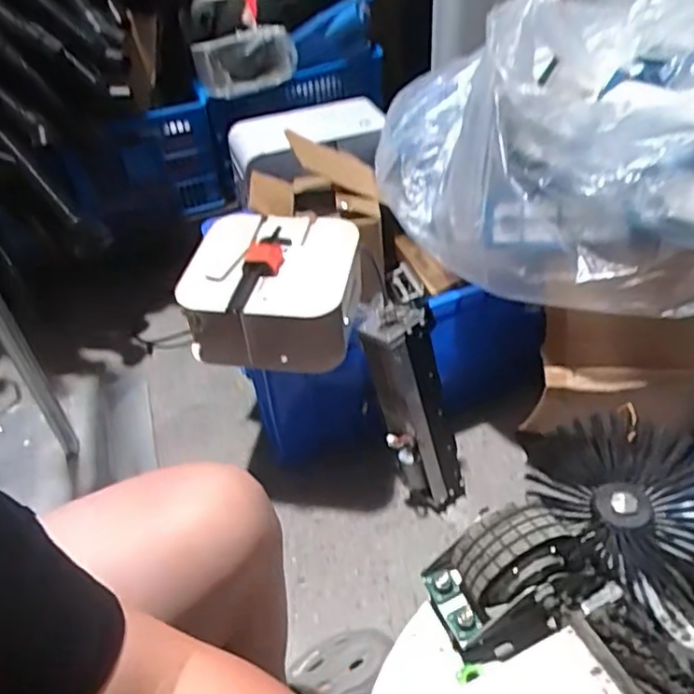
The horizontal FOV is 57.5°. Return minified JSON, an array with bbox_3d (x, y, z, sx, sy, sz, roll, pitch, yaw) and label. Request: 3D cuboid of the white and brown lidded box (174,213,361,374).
[{"bbox_3d":[-0.108,-0.093,0.980,0.241,0.133,0.236,4,44,8],"label":"white and brown lidded box"}]

